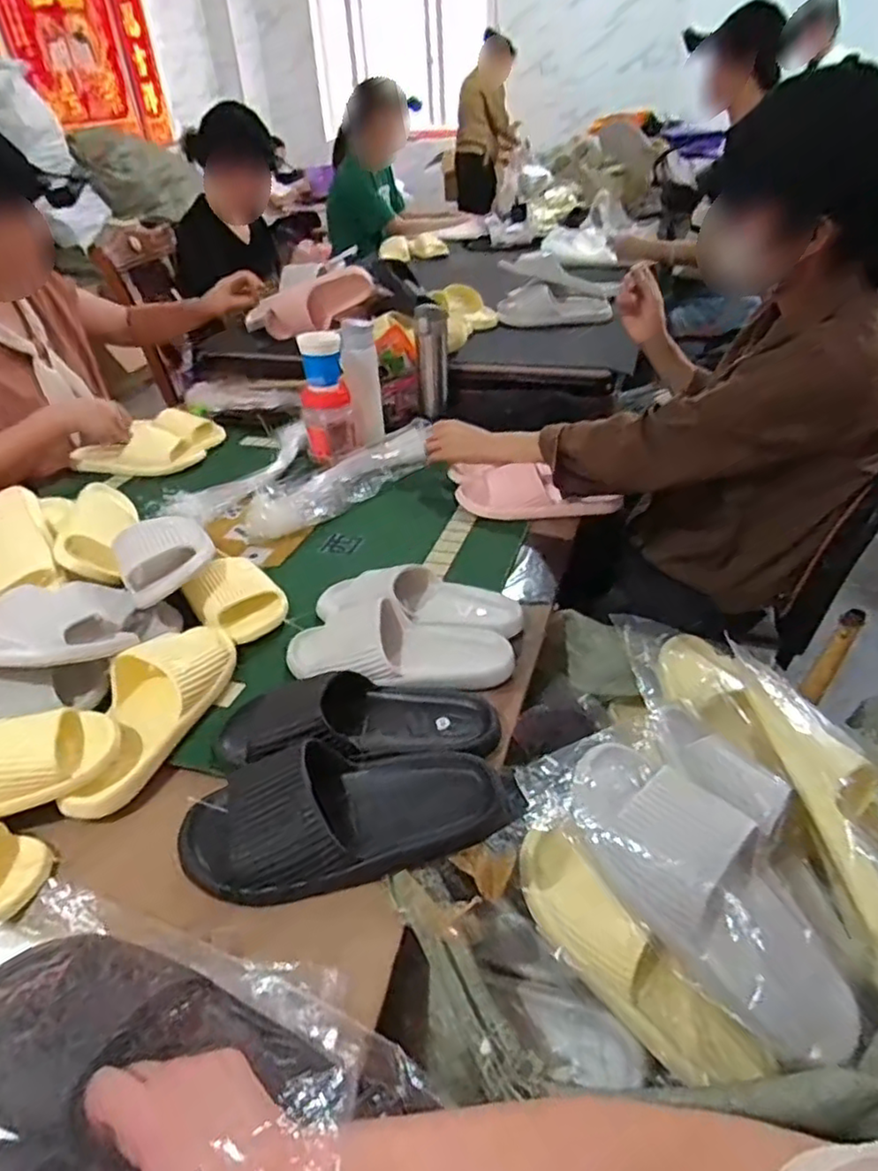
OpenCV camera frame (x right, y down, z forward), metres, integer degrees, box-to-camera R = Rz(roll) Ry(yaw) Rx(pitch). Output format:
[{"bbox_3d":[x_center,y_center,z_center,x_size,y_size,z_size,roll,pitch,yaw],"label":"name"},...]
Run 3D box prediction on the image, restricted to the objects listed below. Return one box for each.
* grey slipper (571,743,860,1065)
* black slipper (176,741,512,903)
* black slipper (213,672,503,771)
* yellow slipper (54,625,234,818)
[{"bbox_3d":[0.219,0.236,0.526,0.113,0.058,0.258,-29,66,-31],"label":"grey slipper"},{"bbox_3d":[-0.086,0.192,0.572,0.283,0.067,0.111,-8,37,-6],"label":"black slipper"},{"bbox_3d":[-0.083,0.125,0.647,0.279,0.072,0.108,-5,36,-1],"label":"black slipper"},{"bbox_3d":[-0.303,0.123,0.691,0.101,0.060,0.247,10,38,17],"label":"yellow slipper"}]

